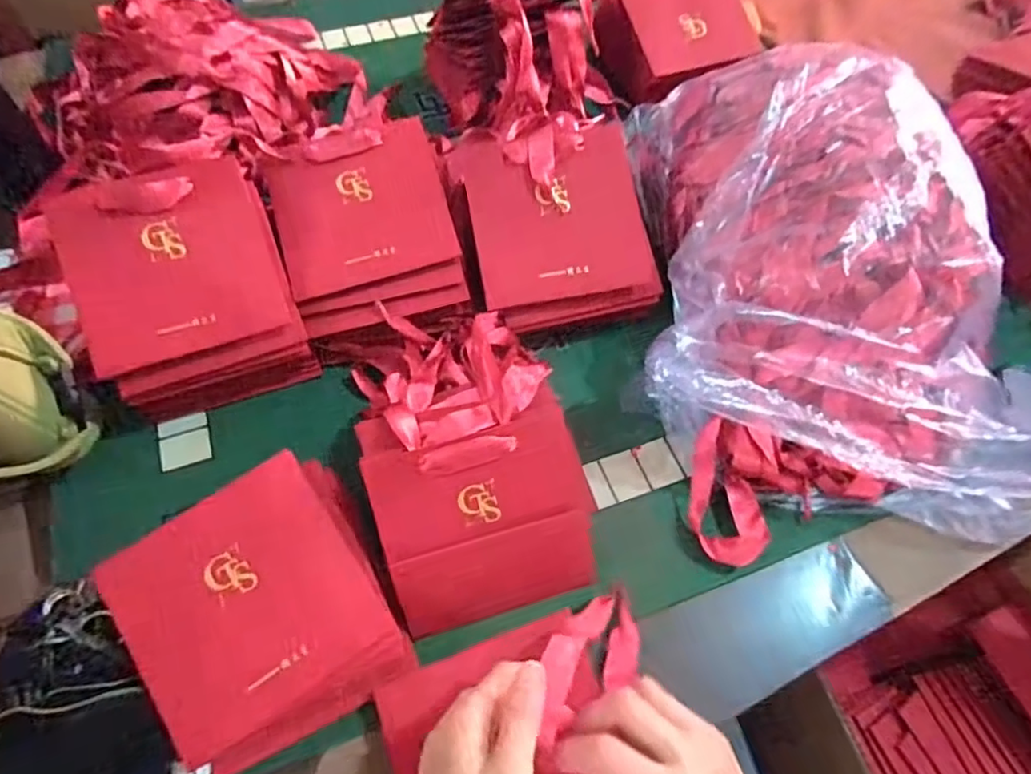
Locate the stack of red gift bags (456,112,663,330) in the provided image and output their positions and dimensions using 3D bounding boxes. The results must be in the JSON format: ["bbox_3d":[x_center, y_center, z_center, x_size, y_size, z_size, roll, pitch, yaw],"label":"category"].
[{"bbox_3d":[0.037,-0.147,0.511,0.146,0.032,0.179,-12,91,-5],"label":"stack of red gift bags"}]

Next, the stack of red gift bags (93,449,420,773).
[{"bbox_3d":[-0.166,0.145,0.390,0.149,0.042,0.167,-25,80,-16],"label":"stack of red gift bags"}]

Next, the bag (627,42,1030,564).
[{"bbox_3d":[0.233,-0.108,0.493,0.274,0.131,0.445,-6,61,-6],"label":"bag"}]

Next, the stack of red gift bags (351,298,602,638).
[{"bbox_3d":[-0.036,0.040,0.446,0.149,0.081,0.237,-14,62,-10],"label":"stack of red gift bags"}]

